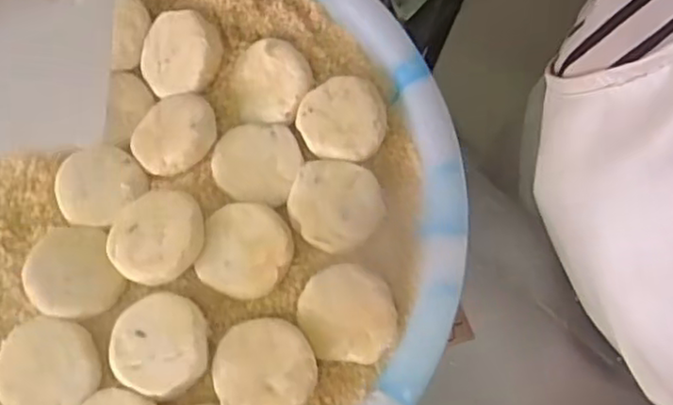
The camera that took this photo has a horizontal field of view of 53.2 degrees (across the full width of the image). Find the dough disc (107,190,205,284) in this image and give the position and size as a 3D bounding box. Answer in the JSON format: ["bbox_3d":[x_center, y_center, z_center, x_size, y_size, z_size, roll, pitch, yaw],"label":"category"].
[{"bbox_3d":[-0.110,0.020,0.409,0.056,0.012,0.055,-3,74,-3],"label":"dough disc"}]

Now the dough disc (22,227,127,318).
[{"bbox_3d":[-0.161,0.041,0.407,0.051,0.010,0.058,-26,77,-9],"label":"dough disc"}]

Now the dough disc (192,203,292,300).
[{"bbox_3d":[-0.055,0.029,0.409,0.054,0.018,0.053,1,74,-2],"label":"dough disc"}]

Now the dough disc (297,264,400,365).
[{"bbox_3d":[0.007,0.065,0.393,0.053,0.013,0.057,1,74,-2],"label":"dough disc"}]

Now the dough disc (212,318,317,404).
[{"bbox_3d":[-0.041,0.094,0.383,0.056,0.011,0.055,-4,74,-4],"label":"dough disc"}]

